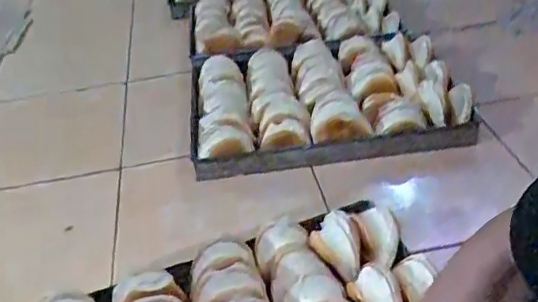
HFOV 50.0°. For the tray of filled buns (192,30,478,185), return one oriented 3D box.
[{"bbox_3d":[0.113,-0.144,1.328,0.589,0.079,0.474,-9,36,-4],"label":"tray of filled buns"}]

